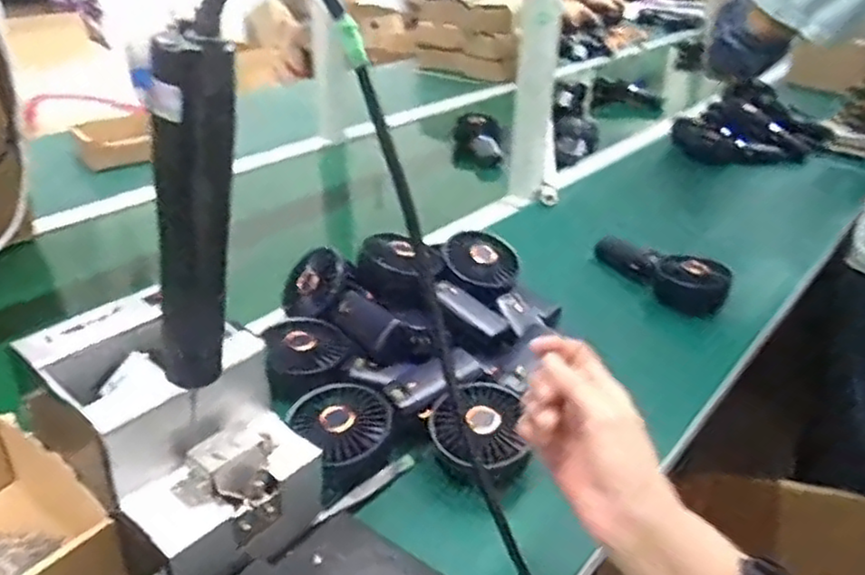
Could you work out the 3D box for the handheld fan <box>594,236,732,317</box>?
[{"bbox_3d":[0.270,-0.022,0.833,0.066,0.047,0.170,-21,38,-33],"label":"handheld fan"}]

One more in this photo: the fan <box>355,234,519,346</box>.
[{"bbox_3d":[0.006,0.002,0.721,0.184,0.033,0.069,33,40,16],"label":"fan"}]

